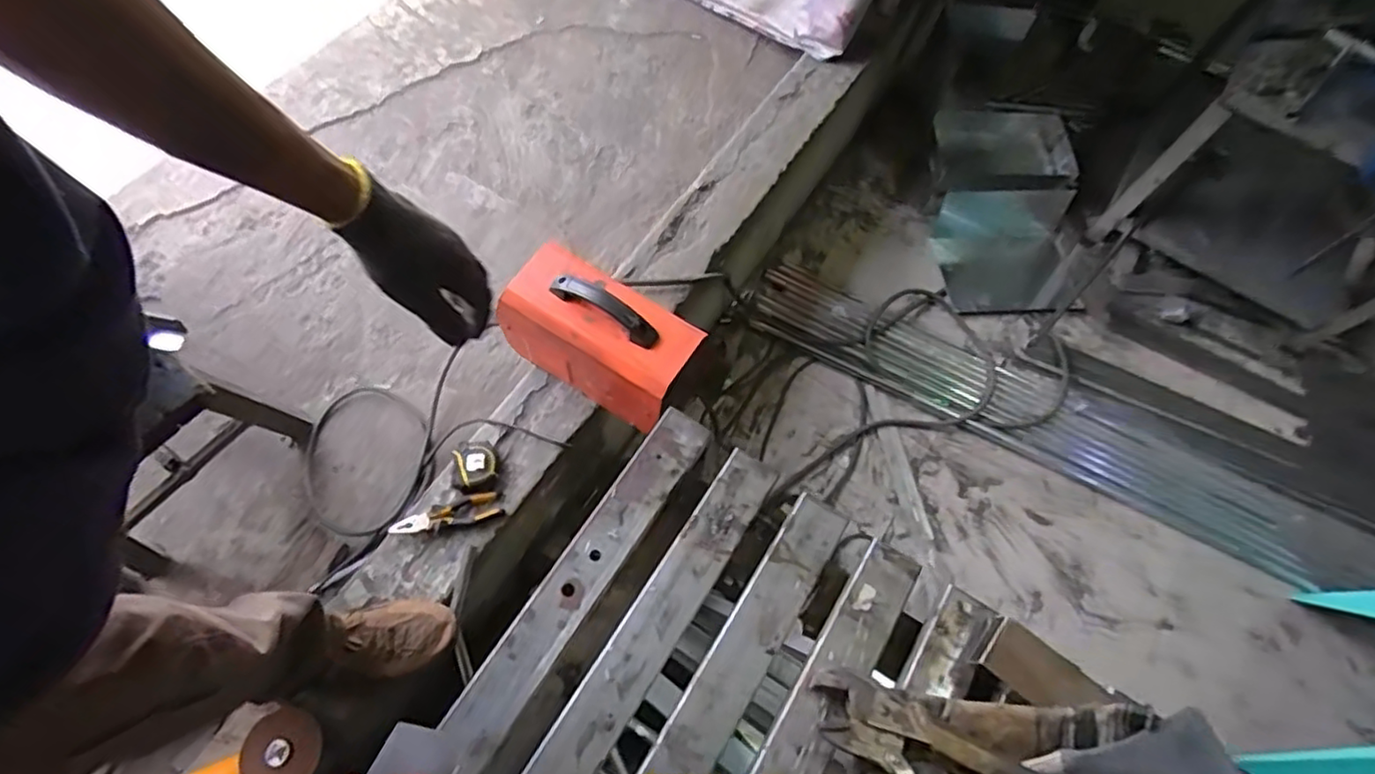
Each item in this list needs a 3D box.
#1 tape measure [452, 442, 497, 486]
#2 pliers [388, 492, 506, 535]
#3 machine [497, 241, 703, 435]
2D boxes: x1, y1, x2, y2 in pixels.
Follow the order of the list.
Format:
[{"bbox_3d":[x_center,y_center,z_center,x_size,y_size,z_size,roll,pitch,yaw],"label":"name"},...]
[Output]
[{"bbox_3d":[-0.357,0.130,1.108,0.067,0.044,0.068,-12,69,-8],"label":"tape measure"},{"bbox_3d":[-0.398,0.209,1.077,0.175,0.026,0.044,-12,69,-8],"label":"pliers"},{"bbox_3d":[-0.150,-0.083,1.096,0.324,0.211,0.153,32,69,10],"label":"machine"}]

